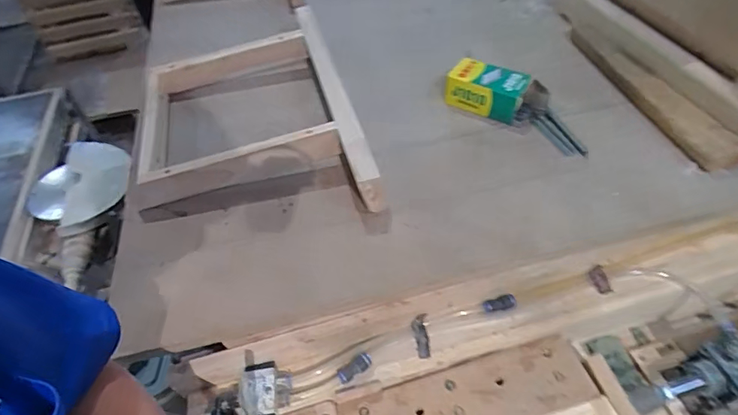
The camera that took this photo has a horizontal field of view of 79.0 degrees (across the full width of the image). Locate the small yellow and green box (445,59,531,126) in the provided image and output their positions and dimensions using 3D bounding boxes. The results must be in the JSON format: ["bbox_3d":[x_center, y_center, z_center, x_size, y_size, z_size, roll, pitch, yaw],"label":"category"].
[{"bbox_3d":[0.184,-0.187,0.699,0.119,0.059,0.065,22,55,21],"label":"small yellow and green box"}]

